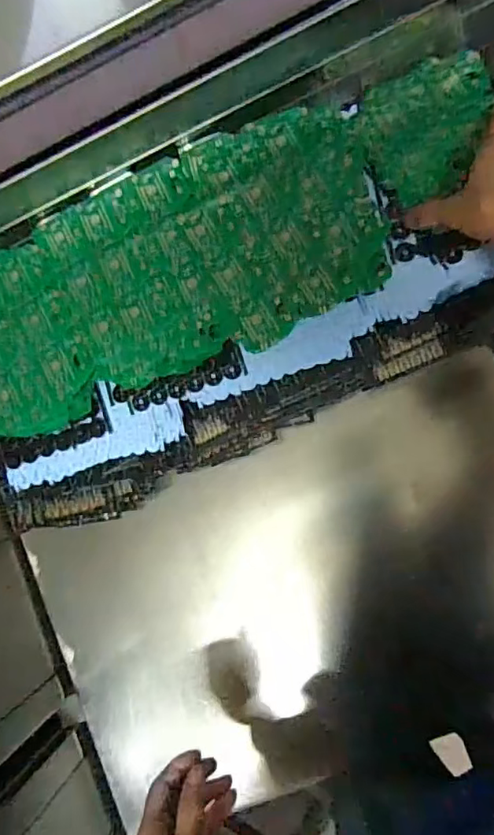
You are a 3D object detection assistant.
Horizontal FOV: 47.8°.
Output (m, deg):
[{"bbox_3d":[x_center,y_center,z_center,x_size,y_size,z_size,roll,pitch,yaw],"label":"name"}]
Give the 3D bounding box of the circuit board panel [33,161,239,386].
[{"bbox_3d":[-0.092,-0.119,0.472,0.132,0.005,0.159,-23,85,6],"label":"circuit board panel"}]

